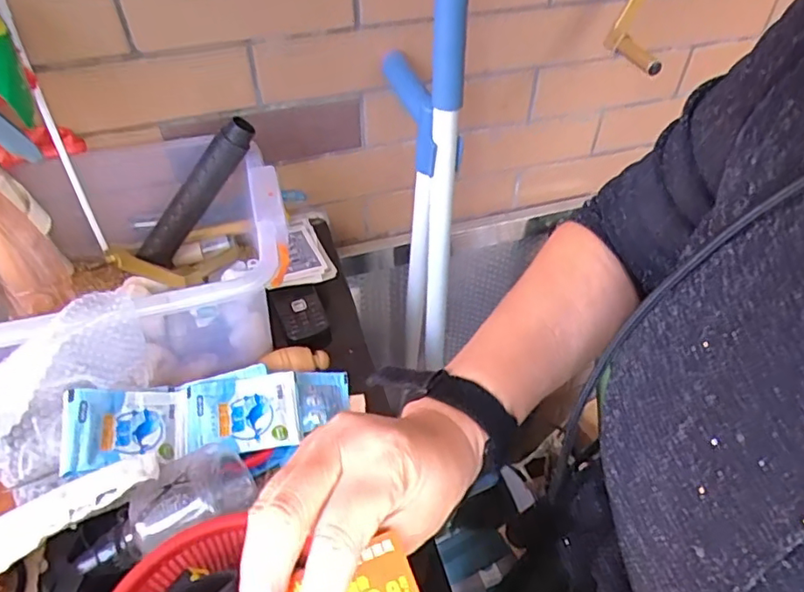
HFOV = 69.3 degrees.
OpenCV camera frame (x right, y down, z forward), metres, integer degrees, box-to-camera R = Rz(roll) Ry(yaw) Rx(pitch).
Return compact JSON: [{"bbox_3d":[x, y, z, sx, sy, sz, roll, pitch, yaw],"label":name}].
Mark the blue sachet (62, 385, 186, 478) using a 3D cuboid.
[{"bbox_3d":[-0.208,0.097,0.440,0.086,0.009,0.064,-1,50,-26],"label":"blue sachet"}]

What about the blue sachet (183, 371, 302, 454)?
[{"bbox_3d":[-0.128,0.092,0.461,0.087,0.011,0.063,-9,47,-9],"label":"blue sachet"}]

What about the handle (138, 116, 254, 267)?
[{"bbox_3d":[-0.200,-0.096,0.555,0.032,0.173,0.023,24,32,-38],"label":"handle"}]

